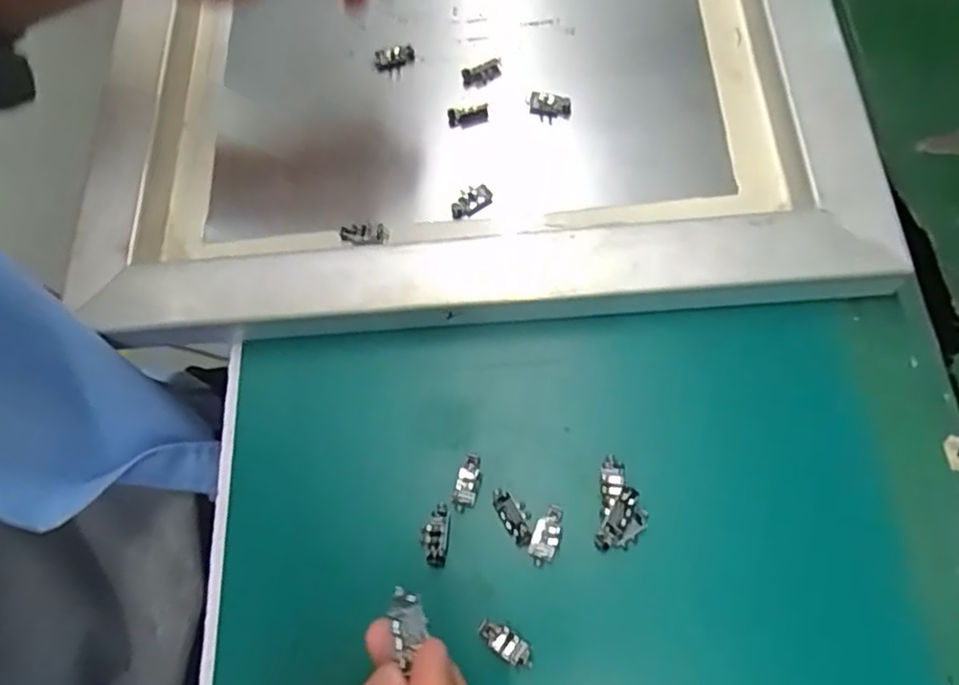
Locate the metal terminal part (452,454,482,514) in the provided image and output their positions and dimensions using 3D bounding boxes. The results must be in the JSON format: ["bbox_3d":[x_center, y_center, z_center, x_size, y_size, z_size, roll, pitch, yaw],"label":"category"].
[{"bbox_3d":[-0.005,0.066,0.320,0.012,0.007,0.027,14,70,9],"label":"metal terminal part"}]

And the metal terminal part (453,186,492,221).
[{"bbox_3d":[-0.005,-0.077,0.373,0.022,0.013,0.012,-30,69,-7],"label":"metal terminal part"}]

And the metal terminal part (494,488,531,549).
[{"bbox_3d":[0.016,0.079,0.309,0.012,0.005,0.028,-27,69,-6],"label":"metal terminal part"}]

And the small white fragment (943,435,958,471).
[{"bbox_3d":[0.215,0.050,0.305,0.007,0.004,0.016,-14,68,-1],"label":"small white fragment"}]

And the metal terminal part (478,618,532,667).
[{"bbox_3d":[0.011,0.129,0.290,0.026,0.004,0.011,25,73,13],"label":"metal terminal part"}]

